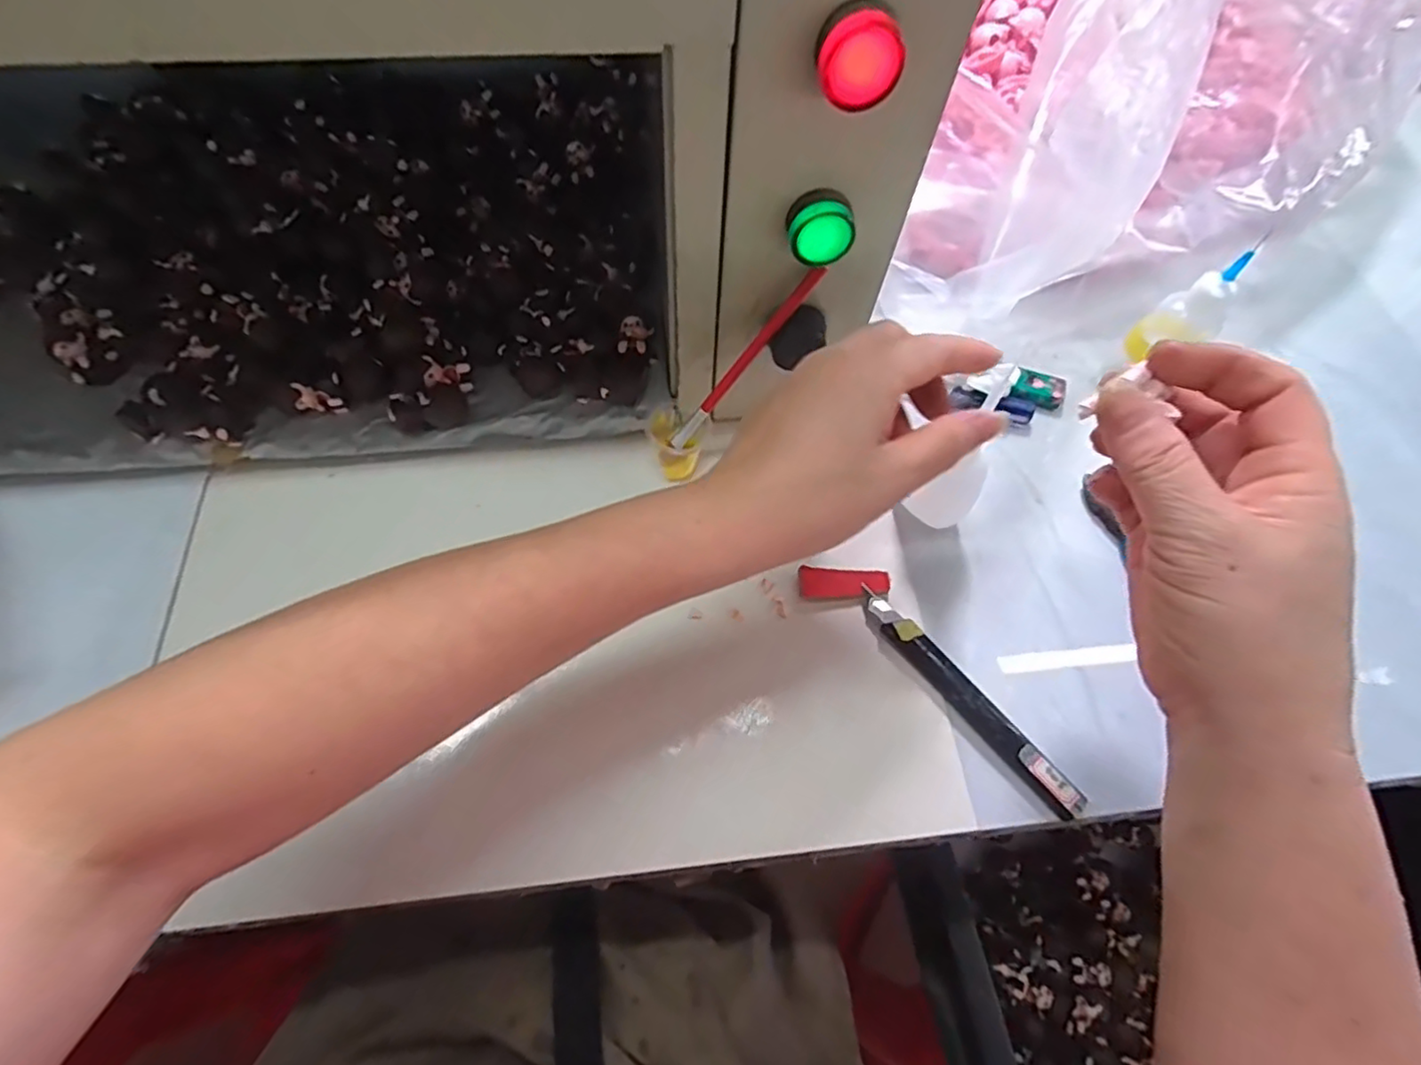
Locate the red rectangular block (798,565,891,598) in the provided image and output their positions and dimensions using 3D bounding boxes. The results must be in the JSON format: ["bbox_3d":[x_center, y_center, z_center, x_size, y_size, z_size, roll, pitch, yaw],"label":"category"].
[{"bbox_3d":[0.074,0.028,0.355,0.049,0.004,0.016,3,63,0],"label":"red rectangular block"}]

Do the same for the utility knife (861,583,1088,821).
[{"bbox_3d":[0.128,0.083,0.325,0.015,0.012,0.139,-36,70,-17],"label":"utility knife"}]

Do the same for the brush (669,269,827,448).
[{"bbox_3d":[0.016,-0.088,0.340,0.007,0.129,0.006,-1,56,-43],"label":"brush"}]

